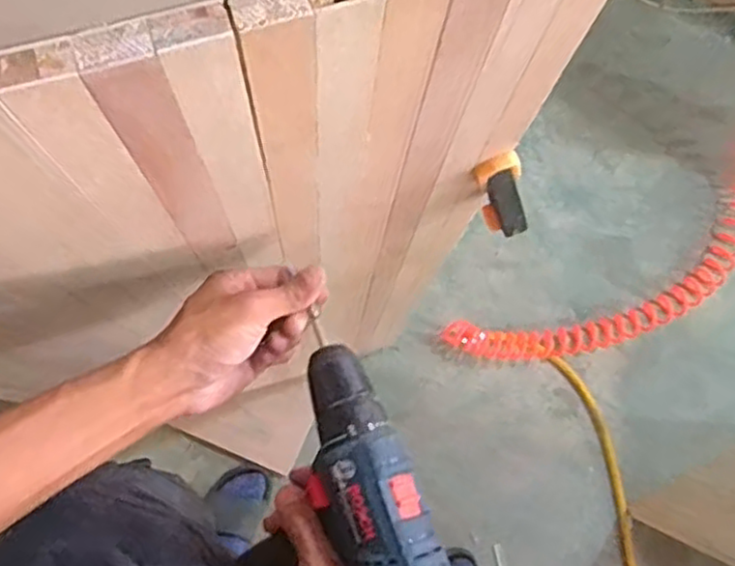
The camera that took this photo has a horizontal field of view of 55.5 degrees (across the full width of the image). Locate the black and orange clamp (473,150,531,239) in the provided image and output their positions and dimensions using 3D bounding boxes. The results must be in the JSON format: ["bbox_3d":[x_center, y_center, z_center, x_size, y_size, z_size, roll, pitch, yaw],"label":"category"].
[{"bbox_3d":[0.103,-0.069,0.545,0.031,0.088,0.028,-34,52,-9],"label":"black and orange clamp"}]

